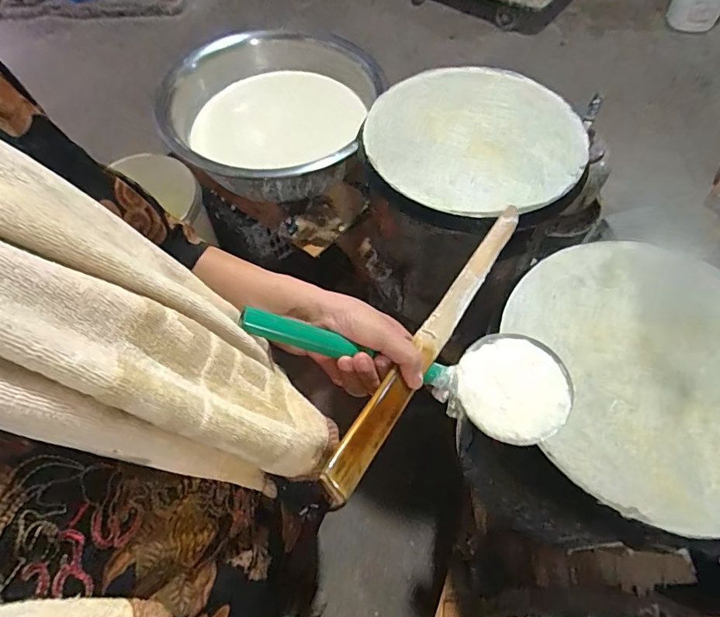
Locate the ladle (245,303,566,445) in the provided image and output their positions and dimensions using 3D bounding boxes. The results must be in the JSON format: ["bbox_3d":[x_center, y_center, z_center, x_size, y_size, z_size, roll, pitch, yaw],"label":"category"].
[{"bbox_3d":[0.050,0.047,0.398,0.291,0.048,0.098,16,55,-15],"label":"ladle"}]

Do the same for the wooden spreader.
[{"bbox_3d":[0.079,0.008,0.430,0.023,0.022,0.400,25,50,19],"label":"wooden spreader"}]

